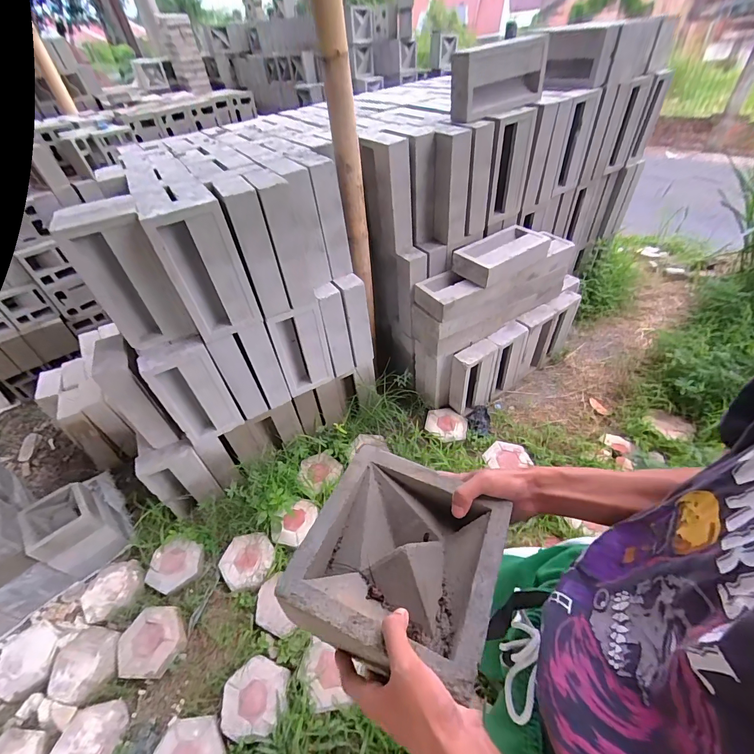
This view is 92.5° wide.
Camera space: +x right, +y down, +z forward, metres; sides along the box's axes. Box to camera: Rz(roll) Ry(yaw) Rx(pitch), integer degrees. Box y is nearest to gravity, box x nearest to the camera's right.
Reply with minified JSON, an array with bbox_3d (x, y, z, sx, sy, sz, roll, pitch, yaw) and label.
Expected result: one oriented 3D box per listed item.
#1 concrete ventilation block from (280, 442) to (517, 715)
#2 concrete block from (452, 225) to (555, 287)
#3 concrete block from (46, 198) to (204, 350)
[{"bbox_3d":[0.028,0.197,0.404,0.198,0.062,0.204,14,48,20],"label":"concrete ventilation block"},{"bbox_3d":[0.569,-0.558,1.629,0.474,0.104,0.202,-32,50,-22],"label":"concrete block"},{"bbox_3d":[-0.711,-0.275,1.048,0.196,0.386,0.197,-29,49,-19],"label":"concrete block"}]

